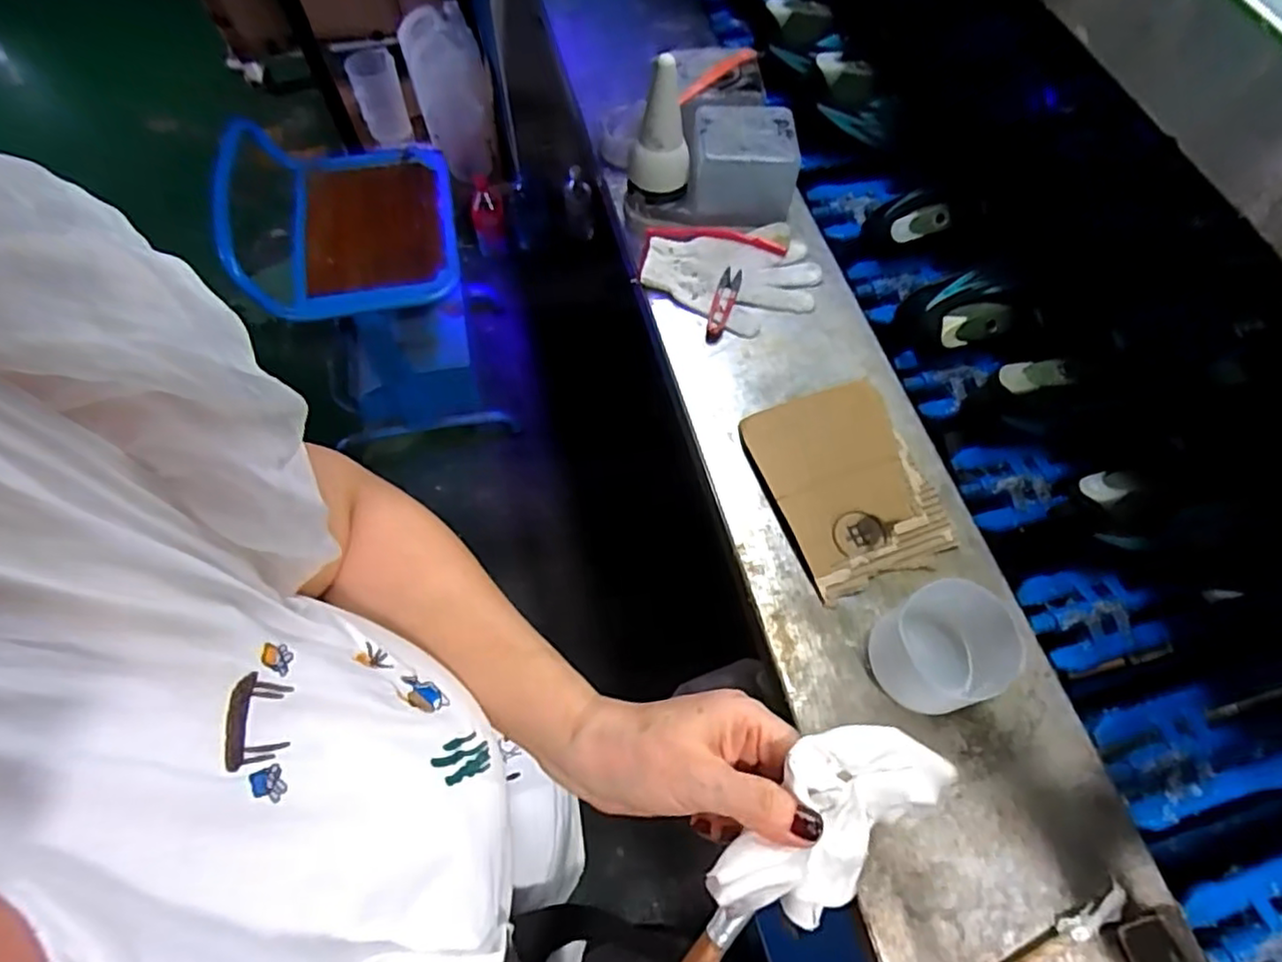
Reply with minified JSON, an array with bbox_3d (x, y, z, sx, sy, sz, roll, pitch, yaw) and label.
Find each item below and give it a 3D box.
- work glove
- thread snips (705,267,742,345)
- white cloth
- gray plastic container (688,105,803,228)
[{"bbox_3d":[0.105,-0.239,0.768,0.200,0.023,0.149,-1,63,-2],"label":"work glove"},{"bbox_3d":[0.094,-0.202,0.752,0.025,0.010,0.108,15,64,6],"label":"thread snips"},{"bbox_3d":[0.087,0.149,0.299,0.128,0.034,0.058,-23,65,-27],"label":"white cloth"},{"bbox_3d":[0.114,-0.368,0.775,0.122,0.094,0.093,2,63,0],"label":"gray plastic container"}]

